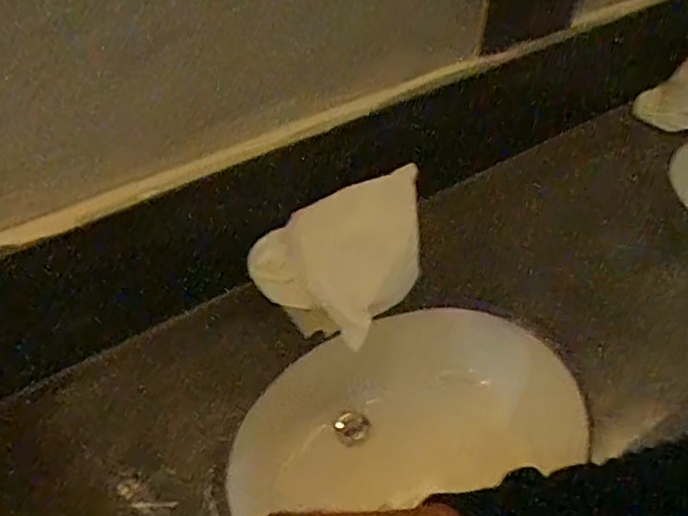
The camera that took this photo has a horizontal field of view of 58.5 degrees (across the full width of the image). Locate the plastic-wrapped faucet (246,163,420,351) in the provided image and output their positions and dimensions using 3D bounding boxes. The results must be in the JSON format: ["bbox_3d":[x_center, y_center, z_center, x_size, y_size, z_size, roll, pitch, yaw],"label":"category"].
[{"bbox_3d":[-0.018,0.008,0.708,0.210,0.234,0.105,23,52,21],"label":"plastic-wrapped faucet"}]

